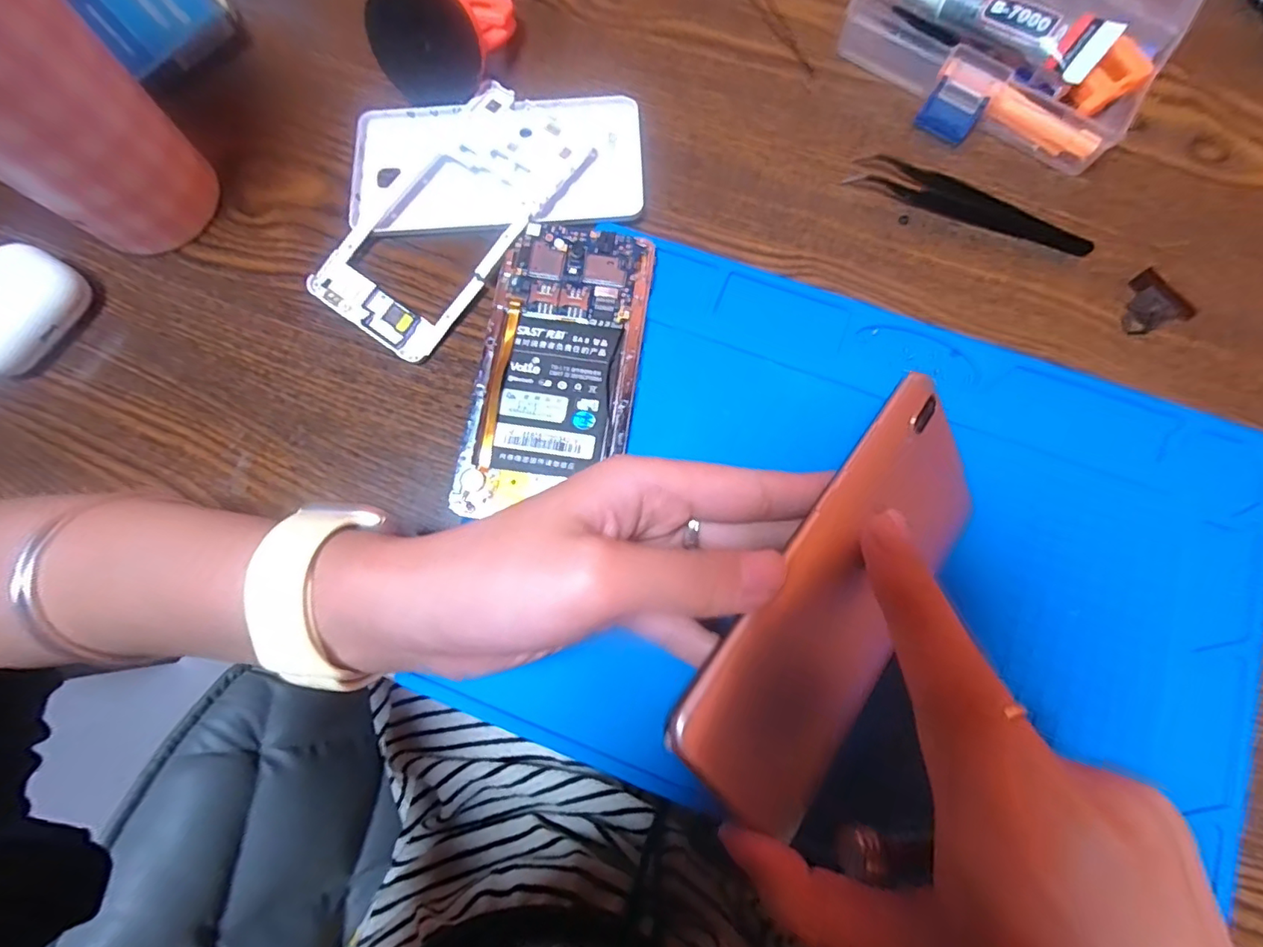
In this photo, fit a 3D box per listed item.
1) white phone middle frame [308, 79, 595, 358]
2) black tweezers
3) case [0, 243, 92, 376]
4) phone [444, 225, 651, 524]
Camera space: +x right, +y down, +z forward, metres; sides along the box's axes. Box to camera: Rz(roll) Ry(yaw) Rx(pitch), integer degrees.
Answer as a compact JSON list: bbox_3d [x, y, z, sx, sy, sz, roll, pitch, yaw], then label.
[{"bbox_3d":[-0.087,-0.126,0.264,0.073,0.011,0.142,35,80,8],"label":"white phone middle frame"},{"bbox_3d":[0.166,-0.133,0.265,0.115,0.007,0.017,21,78,5],"label":"black tweezers"},{"bbox_3d":[-0.287,-0.075,0.251,0.042,0.021,0.060,30,79,7],"label":"case"},{"bbox_3d":[-0.033,-0.048,0.245,0.069,0.011,0.138,8,77,3],"label":"phone"}]

